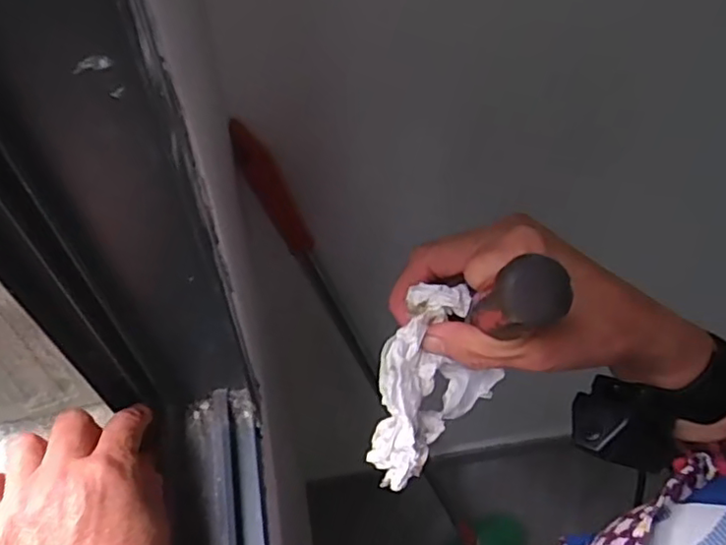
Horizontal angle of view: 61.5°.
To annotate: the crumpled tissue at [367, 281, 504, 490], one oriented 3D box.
[{"bbox_3d":[0.028,0.053,0.295,0.051,0.045,0.084,39,63,20],"label":"crumpled tissue"}]

